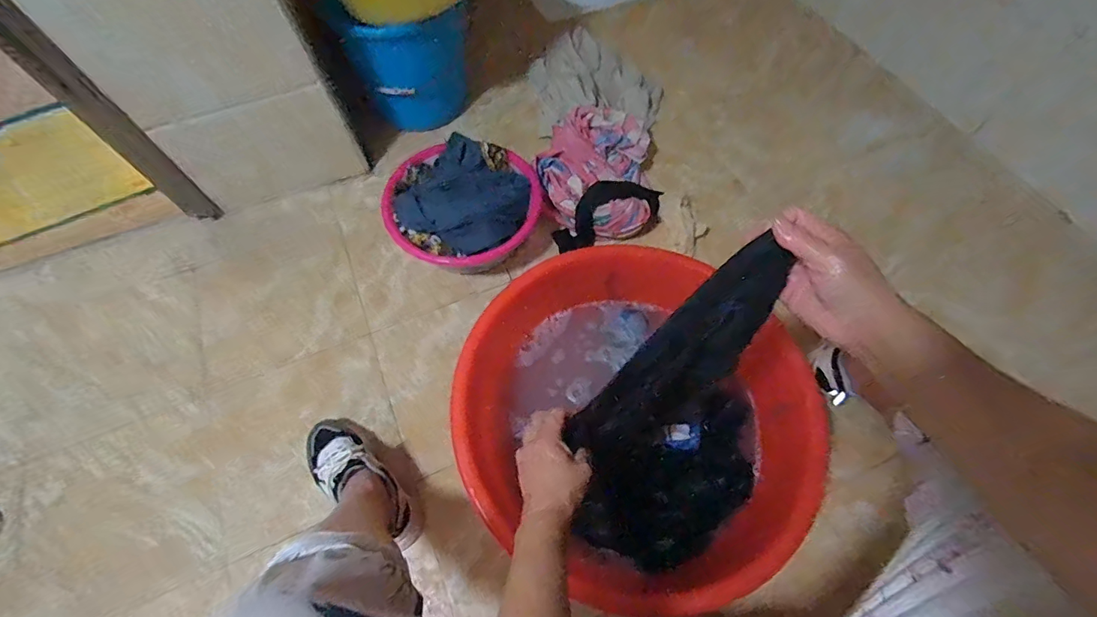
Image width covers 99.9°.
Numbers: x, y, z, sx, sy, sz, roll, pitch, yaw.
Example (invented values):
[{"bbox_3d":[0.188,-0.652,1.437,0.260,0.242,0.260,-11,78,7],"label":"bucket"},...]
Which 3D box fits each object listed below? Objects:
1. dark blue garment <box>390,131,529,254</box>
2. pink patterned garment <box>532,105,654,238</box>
[{"bbox_3d":[-0.171,-0.221,0.937,0.240,0.059,0.256,30,67,15],"label":"dark blue garment"},{"bbox_3d":[0.111,-0.318,1.027,0.250,0.085,0.325,13,64,7],"label":"pink patterned garment"}]

